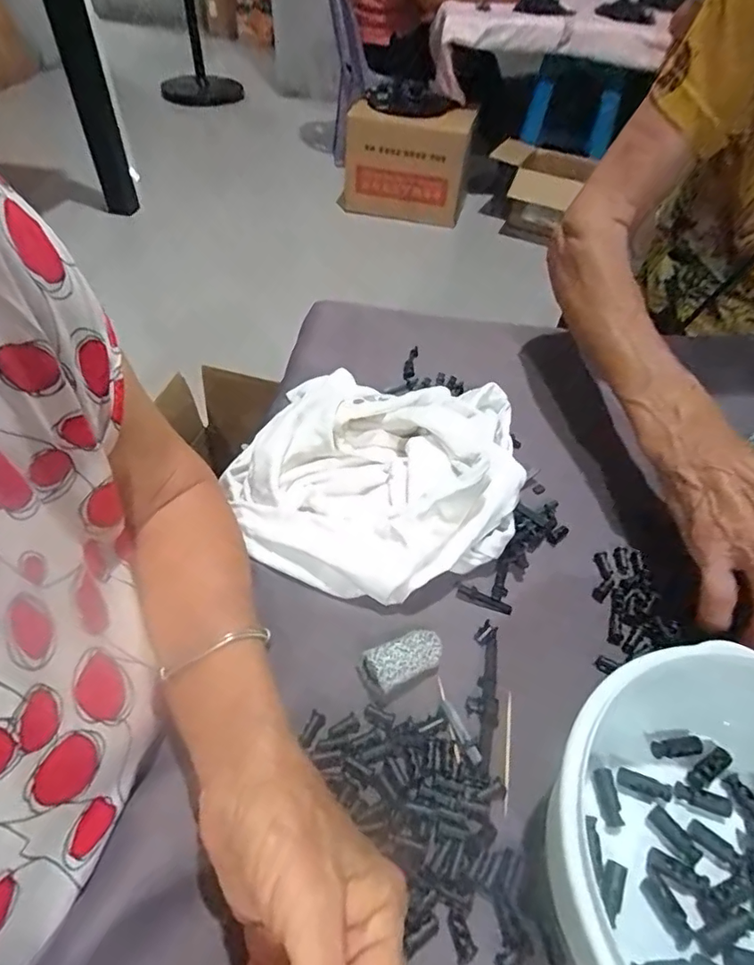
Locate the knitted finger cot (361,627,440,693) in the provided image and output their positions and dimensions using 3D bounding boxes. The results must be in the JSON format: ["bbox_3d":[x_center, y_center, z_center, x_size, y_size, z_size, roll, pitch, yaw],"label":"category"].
[{"bbox_3d":[0.016,0.101,0.303,0.044,0.014,0.024,-19,53,-19],"label":"knitted finger cot"}]

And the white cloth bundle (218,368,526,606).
[{"bbox_3d":[-0.001,-0.013,0.376,0.190,0.062,0.183,2,49,-2],"label":"white cloth bundle"}]

